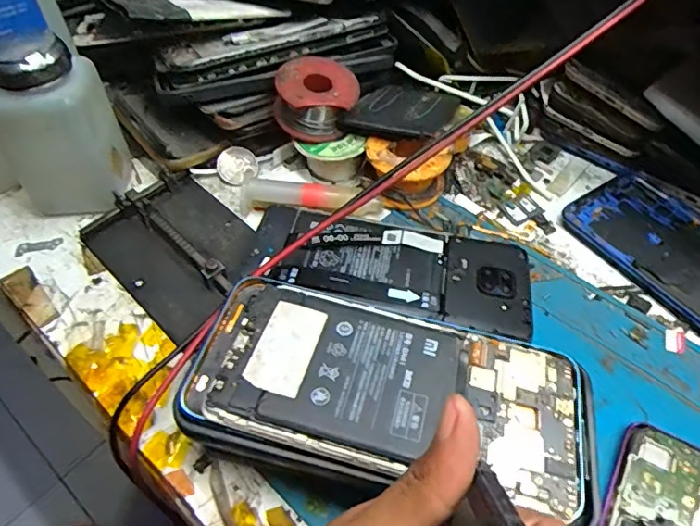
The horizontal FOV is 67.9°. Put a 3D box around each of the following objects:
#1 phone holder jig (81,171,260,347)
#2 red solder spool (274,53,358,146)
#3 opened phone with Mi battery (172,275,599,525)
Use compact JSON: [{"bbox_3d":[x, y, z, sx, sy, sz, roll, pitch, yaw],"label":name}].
[{"bbox_3d":[-0.103,-0.013,0.311,0.107,0.020,0.078,38,62,26],"label":"phone holder jig"},{"bbox_3d":[-0.023,-0.108,0.341,0.050,0.029,0.050,4,60,-7],"label":"red solder spool"},{"bbox_3d":[0.017,0.053,0.224,0.169,0.015,0.083,12,46,4],"label":"opened phone with Mi battery"}]

